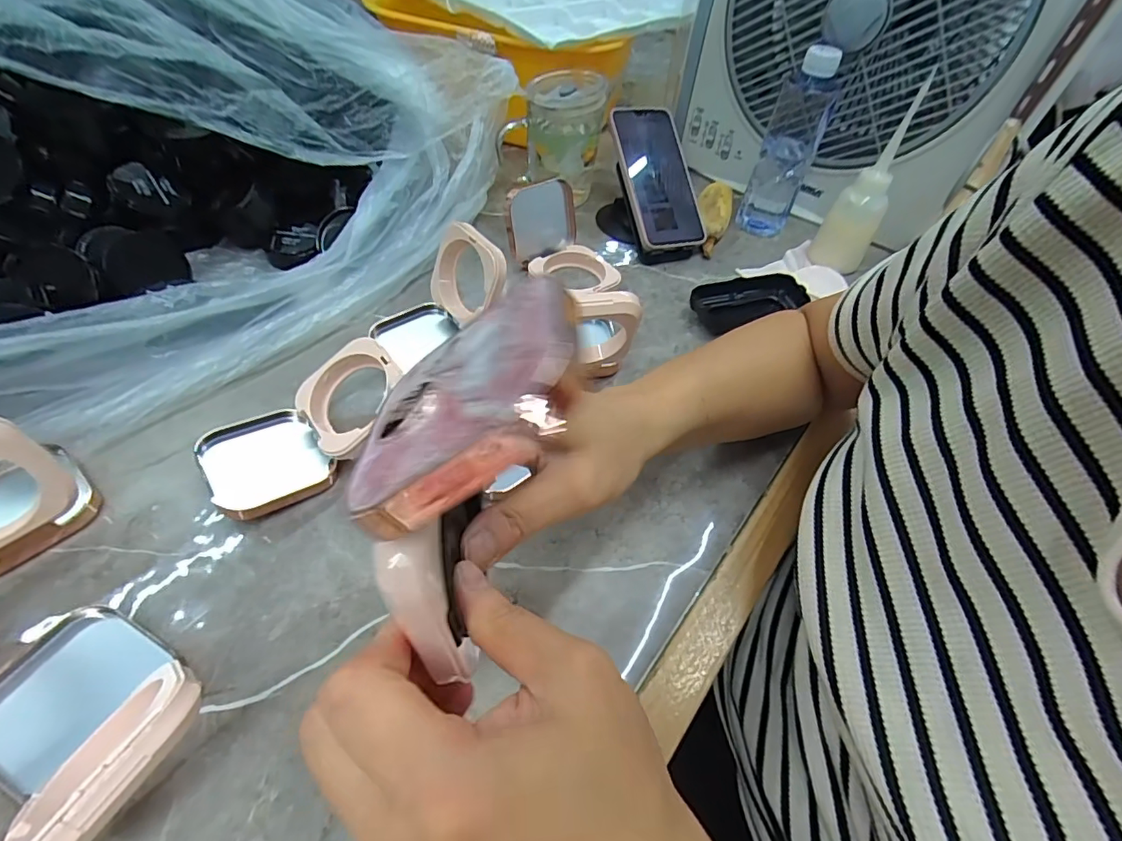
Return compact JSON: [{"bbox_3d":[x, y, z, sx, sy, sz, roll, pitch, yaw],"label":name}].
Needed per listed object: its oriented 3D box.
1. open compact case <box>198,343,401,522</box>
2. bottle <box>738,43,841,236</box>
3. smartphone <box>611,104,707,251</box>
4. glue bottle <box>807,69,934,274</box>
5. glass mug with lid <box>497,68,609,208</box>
[{"bbox_3d":[-0.179,0.005,0.362,0.140,0.058,0.079,-29,59,-24],"label":"open compact case"},{"bbox_3d":[0.251,-0.302,0.561,0.054,0.176,0.063,23,53,13],"label":"bottle"},{"bbox_3d":[0.106,-0.262,0.553,0.094,0.015,0.160,-13,84,-26],"label":"smartphone"},{"bbox_3d":[0.307,-0.232,0.510,0.042,0.164,0.041,-13,54,-15],"label":"glue bottle"},{"bbox_3d":[-0.011,-0.321,0.581,0.115,0.116,0.076,-4,52,-8],"label":"glass mug with lid"}]

